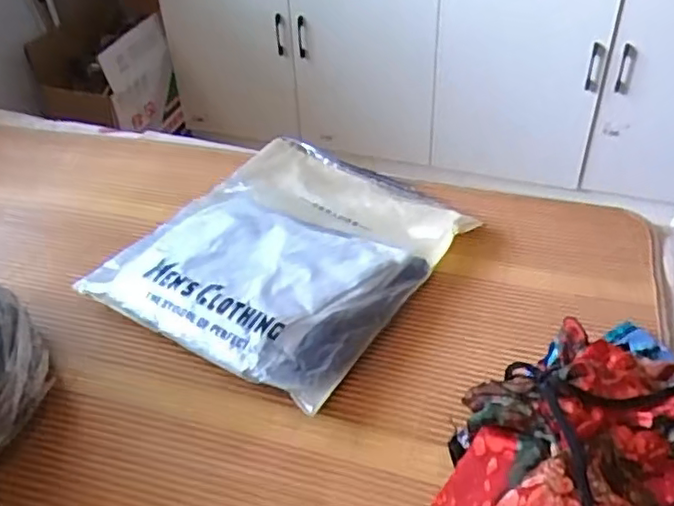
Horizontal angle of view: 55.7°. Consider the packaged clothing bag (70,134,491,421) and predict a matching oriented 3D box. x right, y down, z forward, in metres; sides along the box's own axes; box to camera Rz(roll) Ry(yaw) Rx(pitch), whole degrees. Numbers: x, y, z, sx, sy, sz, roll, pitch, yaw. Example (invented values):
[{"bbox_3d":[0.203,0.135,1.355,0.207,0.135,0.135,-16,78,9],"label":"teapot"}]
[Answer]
[{"bbox_3d":[-0.059,-0.014,0.843,0.361,0.055,0.418,21,44,27],"label":"packaged clothing bag"}]

